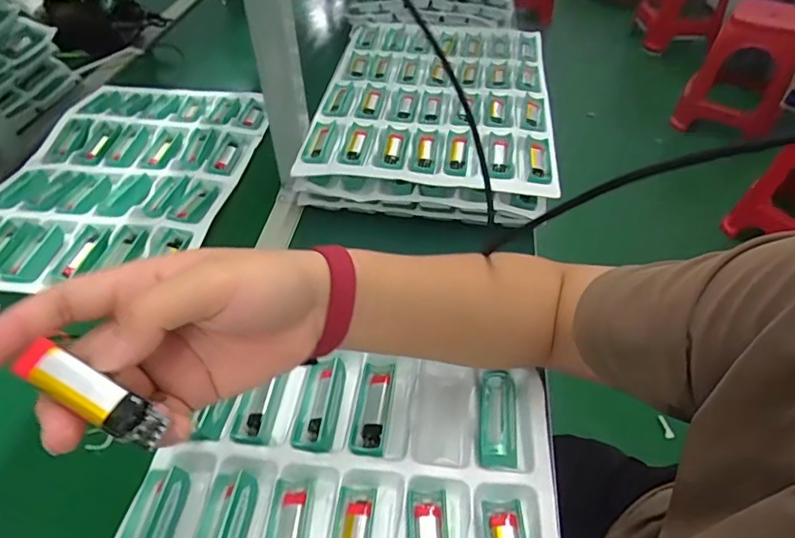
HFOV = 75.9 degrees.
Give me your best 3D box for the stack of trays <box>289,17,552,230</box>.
[{"bbox_3d":[0.059,-0.259,0.761,0.303,0.062,0.497,6,47,6],"label":"stack of trays"}]

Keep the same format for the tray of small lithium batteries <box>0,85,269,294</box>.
[{"bbox_3d":[-0.378,-0.137,0.701,0.316,0.034,0.437,6,47,6],"label":"tray of small lithium batteries"}]

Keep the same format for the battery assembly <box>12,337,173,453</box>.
[{"bbox_3d":[-0.126,0.052,0.212,0.063,0.009,0.017,31,50,-1],"label":"battery assembly"}]

